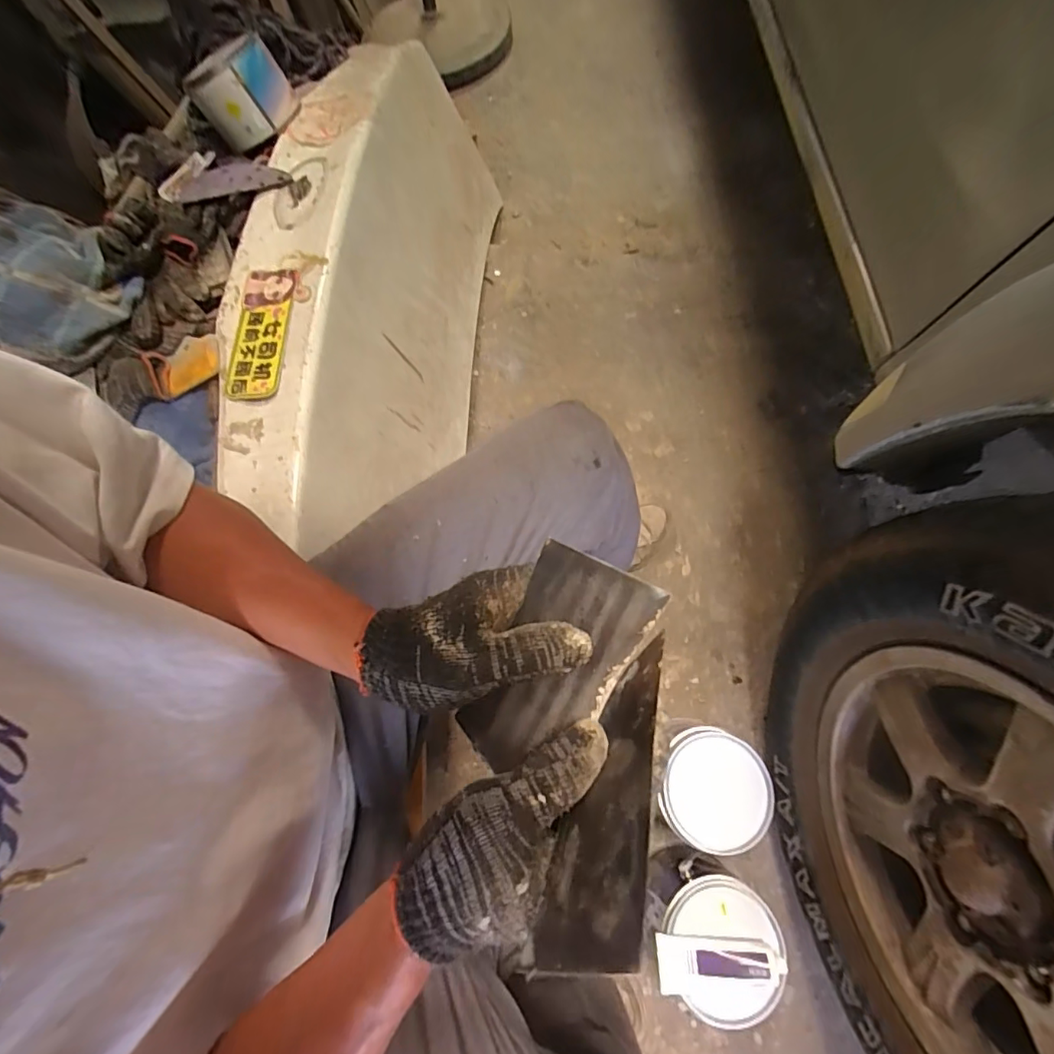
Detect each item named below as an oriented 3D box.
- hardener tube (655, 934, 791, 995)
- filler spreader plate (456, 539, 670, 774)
[{"bbox_3d":[0.218,0.493,0.569,0.133,0.030,0.052,-3,72,1],"label":"hardener tube"},{"bbox_3d":[0.016,0.073,0.269,0.066,0.009,0.116,27,86,15],"label":"filler spreader plate"}]

